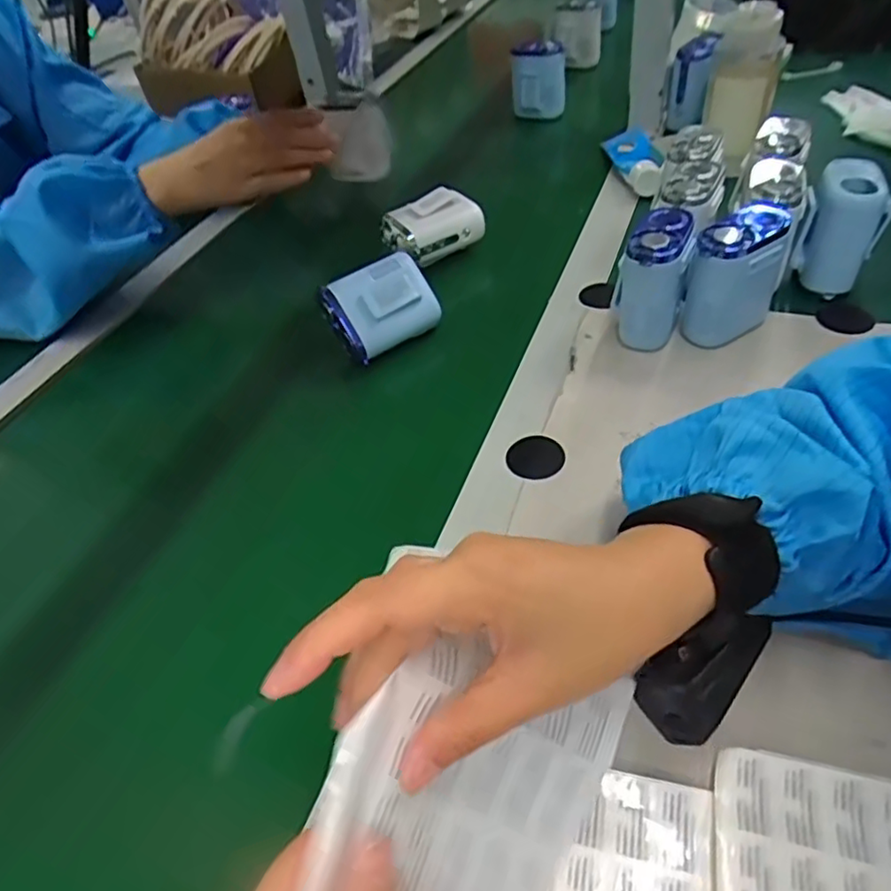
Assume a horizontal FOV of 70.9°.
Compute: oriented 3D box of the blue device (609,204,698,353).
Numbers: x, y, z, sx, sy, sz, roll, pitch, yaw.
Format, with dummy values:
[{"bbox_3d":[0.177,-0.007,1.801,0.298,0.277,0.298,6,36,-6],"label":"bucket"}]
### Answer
[{"bbox_3d":[0.148,-0.117,0.443,0.042,0.073,0.074,15,52,22],"label":"blue device"}]

